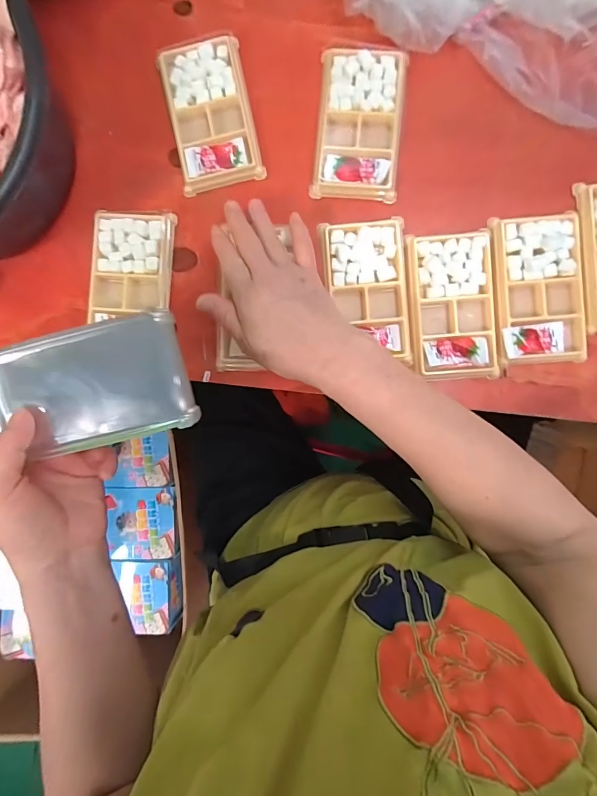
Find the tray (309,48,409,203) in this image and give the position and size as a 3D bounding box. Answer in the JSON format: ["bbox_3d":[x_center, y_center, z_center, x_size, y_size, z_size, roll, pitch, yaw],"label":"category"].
[{"bbox_3d":[0.057,-0.256,0.366,0.076,0.012,0.133,5,92,3],"label":"tray"}]

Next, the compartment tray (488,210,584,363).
[{"bbox_3d":[0.221,-0.100,0.360,0.075,0.013,0.134,-5,91,3],"label":"compartment tray"}]

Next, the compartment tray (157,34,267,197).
[{"bbox_3d":[-0.084,-0.273,0.375,0.076,0.011,0.138,-12,91,3],"label":"compartment tray"}]

